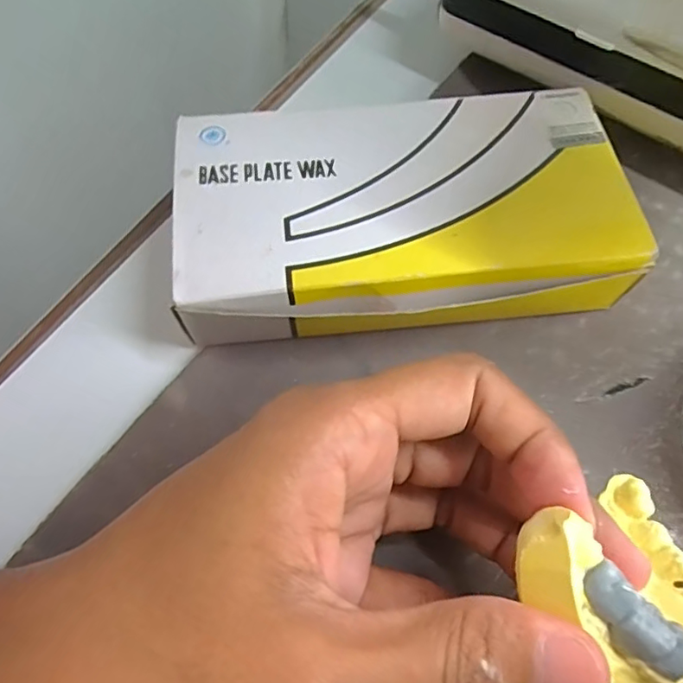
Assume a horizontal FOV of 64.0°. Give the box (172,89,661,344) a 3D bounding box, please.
[{"bbox_3d":[0.020,-0.041,0.195,0.146,0.035,0.089,-5,65,-1],"label":"box"}]

